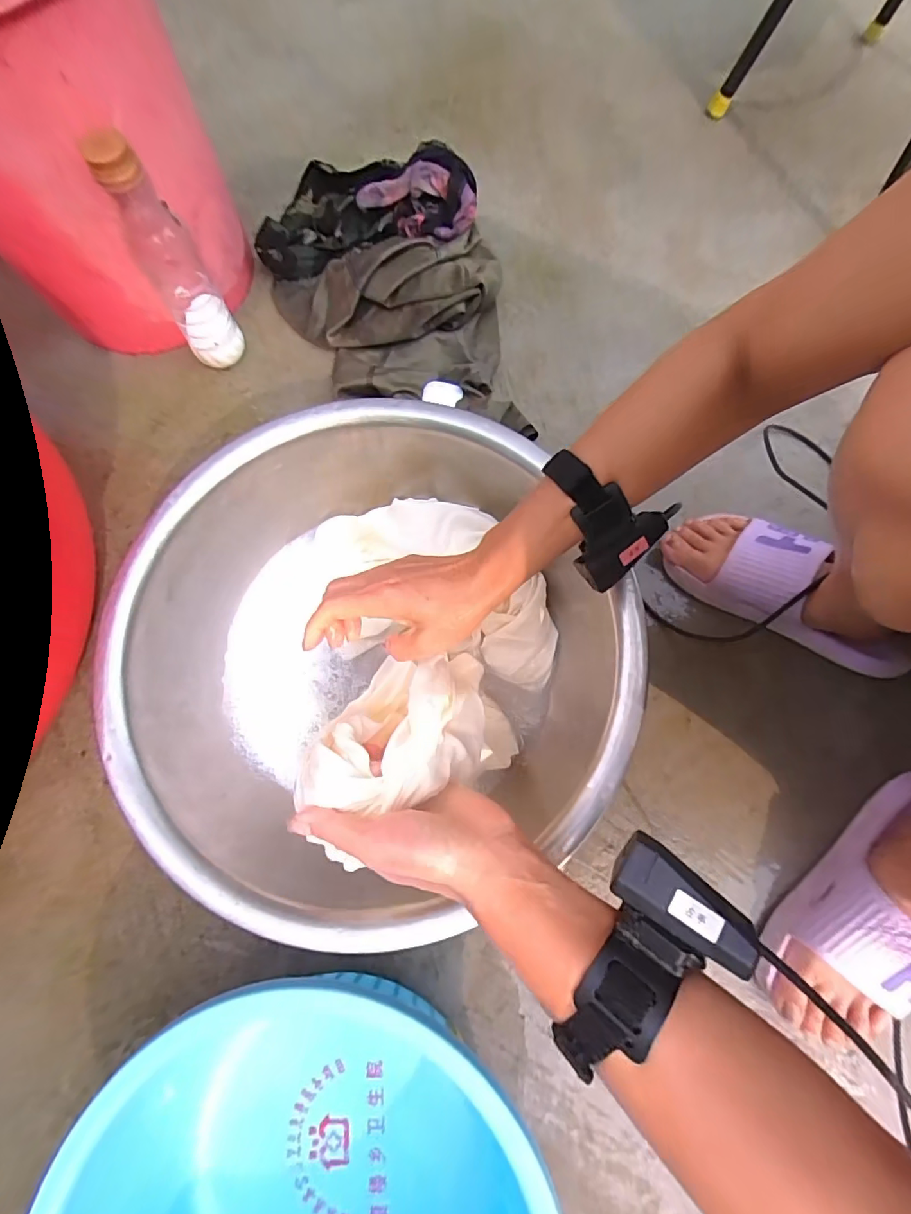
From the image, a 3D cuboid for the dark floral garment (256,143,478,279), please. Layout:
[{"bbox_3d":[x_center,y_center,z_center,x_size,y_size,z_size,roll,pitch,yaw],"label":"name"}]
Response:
[{"bbox_3d":[-0.118,-0.552,0.676,0.290,0.056,0.193,-1,75,16],"label":"dark floral garment"}]

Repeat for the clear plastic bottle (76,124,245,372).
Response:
[{"bbox_3d":[-0.307,-0.368,0.551,0.063,0.244,0.058,-28,77,-7],"label":"clear plastic bottle"}]

